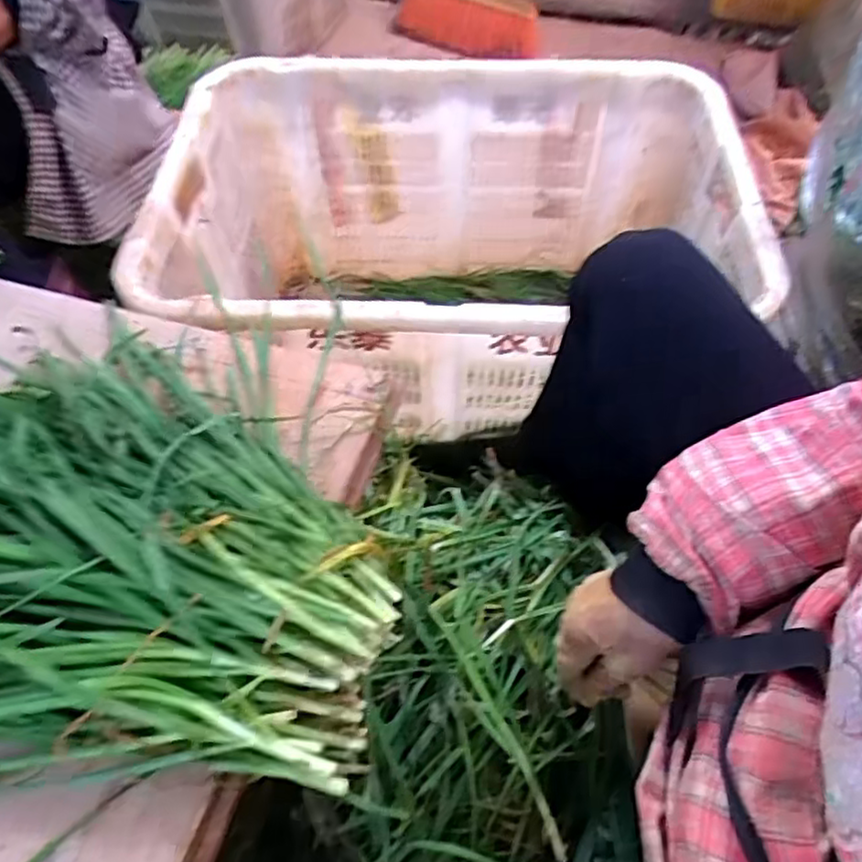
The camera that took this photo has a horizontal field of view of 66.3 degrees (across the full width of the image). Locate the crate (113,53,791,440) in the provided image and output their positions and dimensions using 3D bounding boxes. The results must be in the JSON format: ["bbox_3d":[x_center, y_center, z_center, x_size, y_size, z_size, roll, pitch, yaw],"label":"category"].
[{"bbox_3d":[0.019,-0.192,0.883,0.672,0.363,0.479,1,57,4],"label":"crate"}]

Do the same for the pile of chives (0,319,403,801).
[{"bbox_3d":[-0.263,0.056,0.434,0.500,0.076,0.341,9,58,9],"label":"pile of chives"}]

